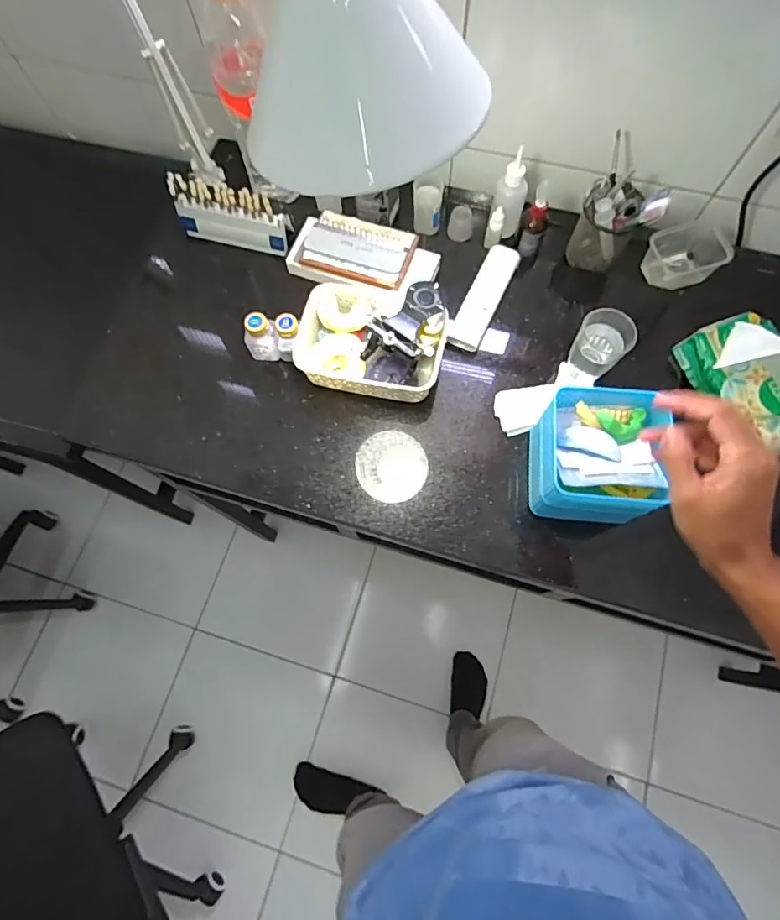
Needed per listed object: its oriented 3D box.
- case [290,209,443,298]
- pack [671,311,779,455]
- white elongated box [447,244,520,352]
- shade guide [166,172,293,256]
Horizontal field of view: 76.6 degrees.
[{"bbox_3d":[-0.039,-0.306,0.733,0.216,0.037,0.107,18,74,7],"label":"case"},{"bbox_3d":[0.484,-0.111,0.630,0.102,0.118,0.195,-25,73,-6],"label":"pack"},{"bbox_3d":[0.140,-0.244,0.736,0.050,0.020,0.178,24,75,9],"label":"white elongated box"},{"bbox_3d":[-0.244,-0.372,0.756,0.180,0.080,0.049,13,73,6],"label":"shade guide"}]

